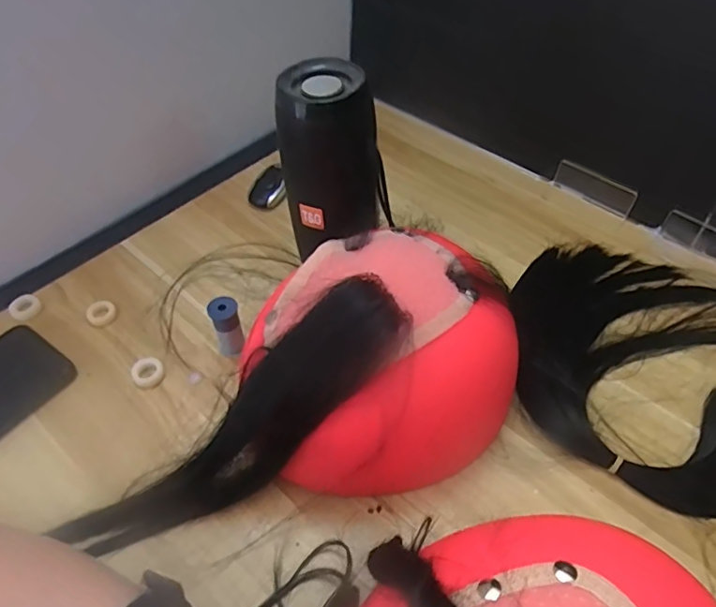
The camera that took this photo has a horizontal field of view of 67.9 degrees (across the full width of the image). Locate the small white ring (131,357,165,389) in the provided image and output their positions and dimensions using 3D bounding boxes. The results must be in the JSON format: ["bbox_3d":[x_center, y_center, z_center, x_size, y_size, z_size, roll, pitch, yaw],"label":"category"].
[{"bbox_3d":[-0.158,0.050,0.398,0.022,0.010,0.022,0,51,0],"label":"small white ring"}]

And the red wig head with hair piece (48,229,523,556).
[{"bbox_3d":[-0.033,0.066,0.320,0.280,0.126,0.118,-25,55,-19],"label":"red wig head with hair piece"}]

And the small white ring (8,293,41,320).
[{"bbox_3d":[-0.275,0.002,0.438,0.023,0.006,0.019,-35,59,-25],"label":"small white ring"}]

